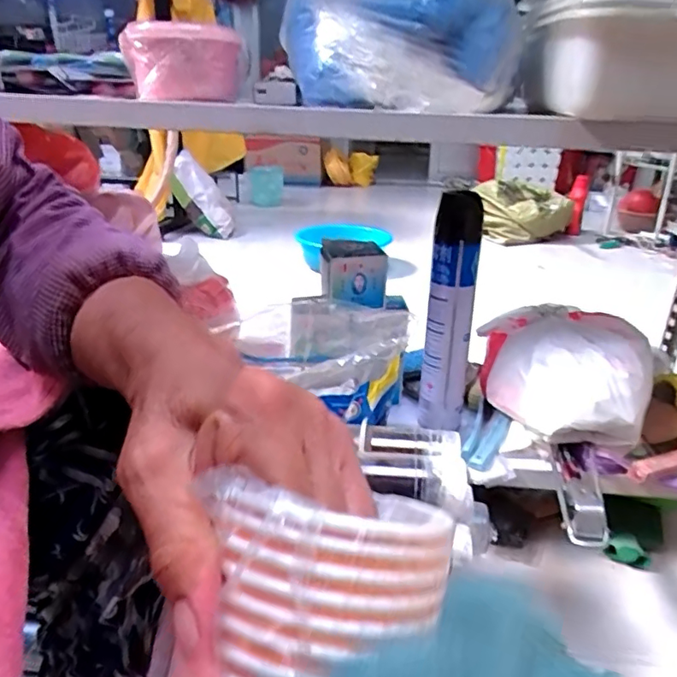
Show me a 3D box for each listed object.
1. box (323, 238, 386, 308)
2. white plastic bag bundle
[{"bbox_3d":[0.022,-0.096,0.800,0.094,0.081,0.069,3,24,3],"label":"box"},{"bbox_3d":[0.317,0.045,0.773,0.198,0.127,0.192,3,24,5],"label":"white plastic bag bundle"}]

